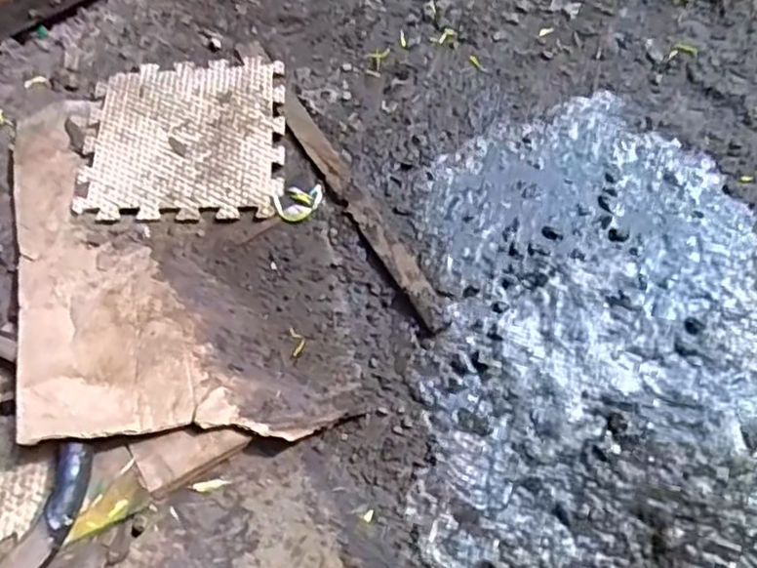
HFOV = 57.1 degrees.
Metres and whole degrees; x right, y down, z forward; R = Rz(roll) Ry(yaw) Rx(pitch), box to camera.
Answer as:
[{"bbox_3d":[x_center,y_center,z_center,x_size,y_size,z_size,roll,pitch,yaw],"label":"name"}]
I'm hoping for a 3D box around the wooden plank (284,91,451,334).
[{"bbox_3d":[-0.032,-0.125,1.074,0.040,0.012,0.477,-30,68,-10],"label":"wooden plank"}]

